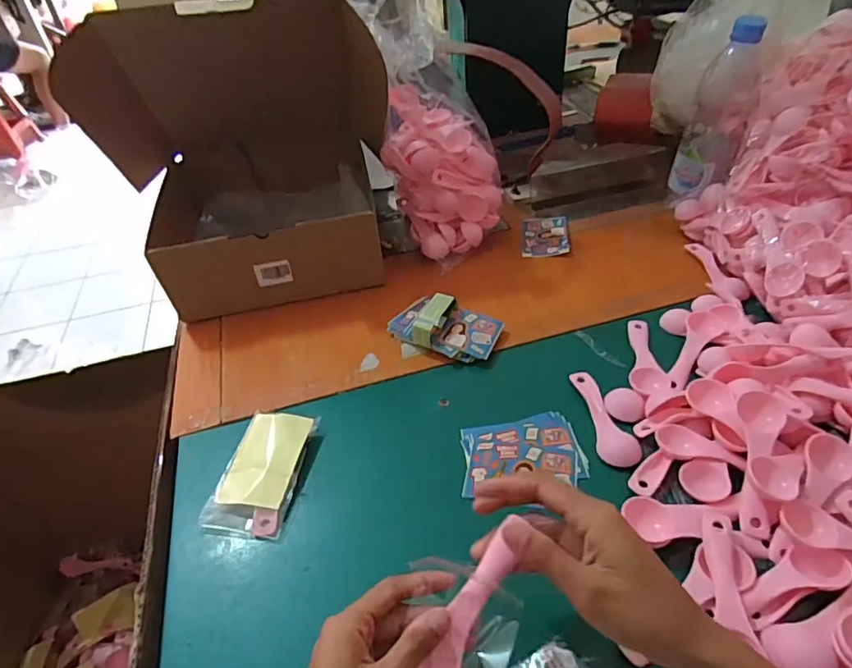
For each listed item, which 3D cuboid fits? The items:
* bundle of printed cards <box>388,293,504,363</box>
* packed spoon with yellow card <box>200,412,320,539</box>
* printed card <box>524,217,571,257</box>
[{"bbox_3d":[0.019,-0.013,0.588,0.122,0.036,0.076,12,44,18],"label":"bundle of printed cards"},{"bbox_3d":[-0.144,0.119,0.470,0.066,0.016,0.117,3,42,8],"label":"packed spoon with yellow card"},{"bbox_3d":[0.163,-0.133,0.732,0.060,0.004,0.088,-3,43,13],"label":"printed card"}]

